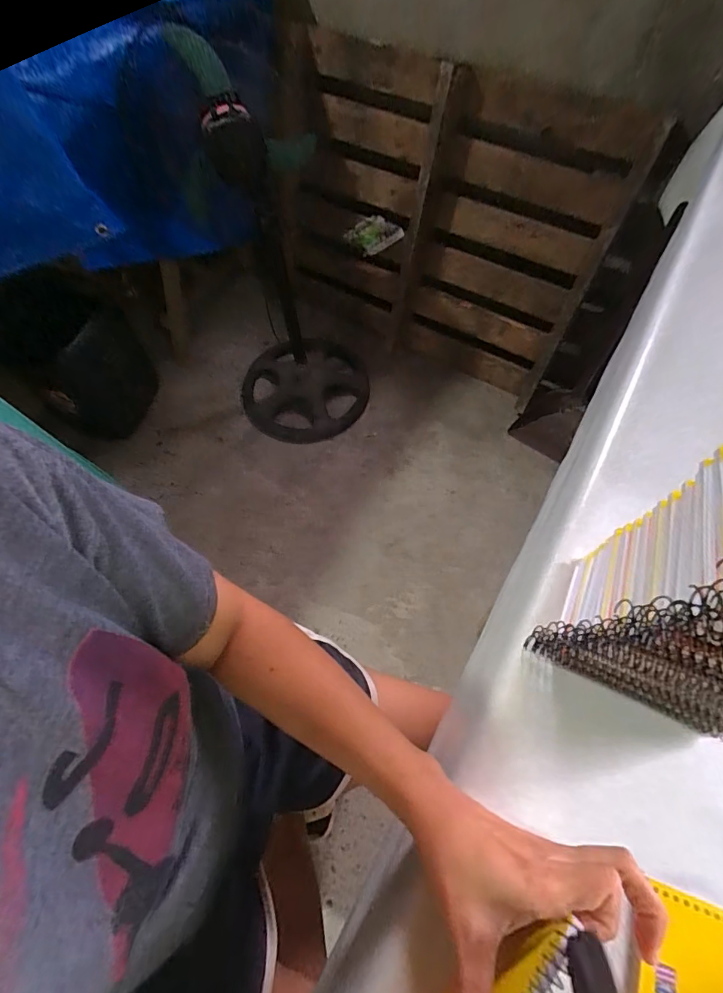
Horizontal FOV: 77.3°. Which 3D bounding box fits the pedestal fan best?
[{"bbox_3d":[-0.209,-0.554,1.178,0.405,0.814,0.460,-26,66,-12],"label":"pedestal fan"}]

